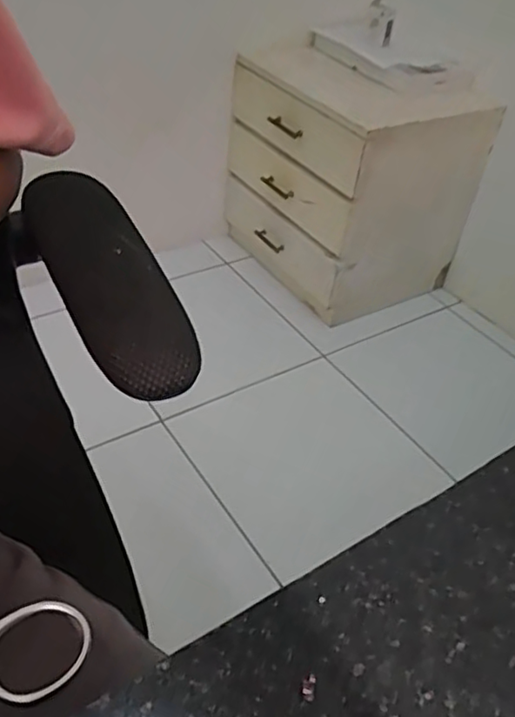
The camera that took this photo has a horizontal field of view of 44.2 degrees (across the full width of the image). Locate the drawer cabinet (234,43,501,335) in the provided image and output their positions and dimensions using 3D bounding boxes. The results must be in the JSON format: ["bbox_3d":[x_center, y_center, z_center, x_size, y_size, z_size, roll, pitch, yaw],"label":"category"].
[{"bbox_3d":[0.235,-0.433,1.554,0.411,0.480,0.551,-19,48,-27],"label":"drawer cabinet"}]

